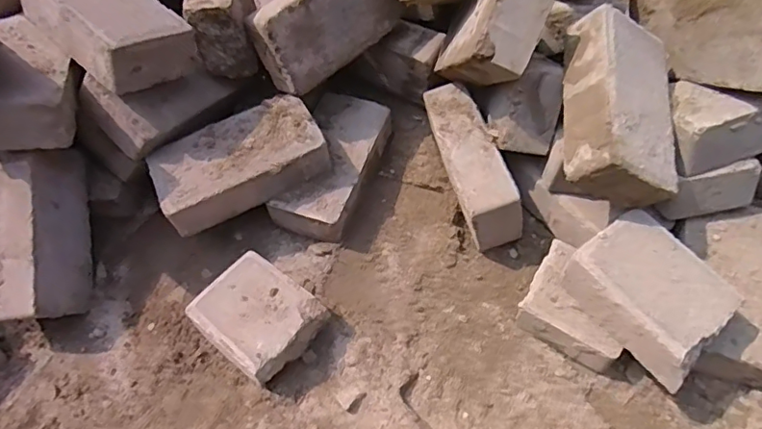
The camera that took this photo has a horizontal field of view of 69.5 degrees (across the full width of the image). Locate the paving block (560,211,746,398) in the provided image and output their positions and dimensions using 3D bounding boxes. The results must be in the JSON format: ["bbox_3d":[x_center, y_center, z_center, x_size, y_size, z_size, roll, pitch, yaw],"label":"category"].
[{"bbox_3d":[0.288,0.084,0.584,0.112,0.068,0.157,-30,60,-18],"label":"paving block"}]

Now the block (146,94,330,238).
[{"bbox_3d":[-0.180,-0.069,0.701,0.206,0.070,0.107,-22,58,-14],"label":"block"}]

